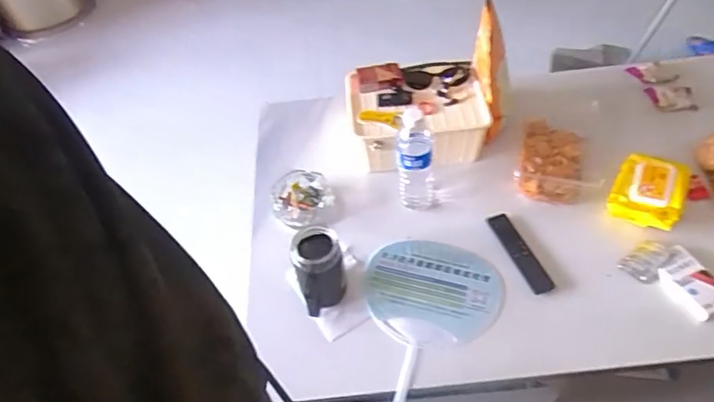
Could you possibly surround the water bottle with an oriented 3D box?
[{"bbox_3d":[0.102,-0.069,0.917,0.065,0.217,0.063,7,51,11],"label":"water bottle"}]

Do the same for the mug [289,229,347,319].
[{"bbox_3d":[-0.058,0.112,0.837,0.071,0.128,0.098,-13,50,-6],"label":"mug"}]

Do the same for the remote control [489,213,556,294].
[{"bbox_3d":[0.276,0.089,0.894,0.036,0.012,0.165,-17,50,-9],"label":"remote control"}]

